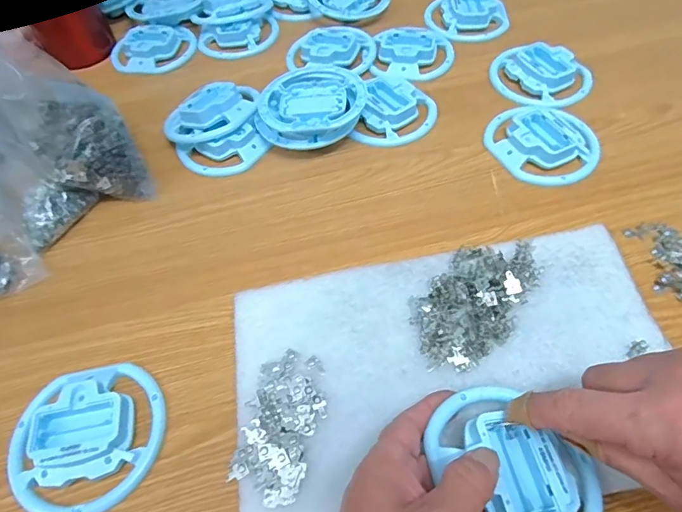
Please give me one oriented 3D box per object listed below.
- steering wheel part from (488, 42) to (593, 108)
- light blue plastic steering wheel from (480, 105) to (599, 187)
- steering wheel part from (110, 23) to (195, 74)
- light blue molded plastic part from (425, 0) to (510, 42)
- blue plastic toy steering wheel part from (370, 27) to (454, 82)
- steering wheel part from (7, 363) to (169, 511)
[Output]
[{"bbox_3d":[0.213,-0.196,0.504,0.089,0.021,0.090,-2,56,2],"label":"steering wheel part"},{"bbox_3d":[0.193,-0.112,0.447,0.093,0.021,0.101,-2,56,2],"label":"light blue plastic steering wheel"},{"bbox_3d":[-0.231,-0.257,0.576,0.096,0.017,0.077,4,57,6],"label":"steering wheel part"},{"bbox_3d":[0.156,-0.294,0.575,0.093,0.021,0.086,-2,56,2],"label":"light blue molded plastic part"},{"bbox_3d":[0.083,-0.230,0.534,0.089,0.021,0.084,5,57,6],"label":"blue plastic toy steering wheel part"},{"bbox_3d":[-0.176,0.122,0.320,0.103,0.021,0.099,-2,56,2],"label":"steering wheel part"}]

